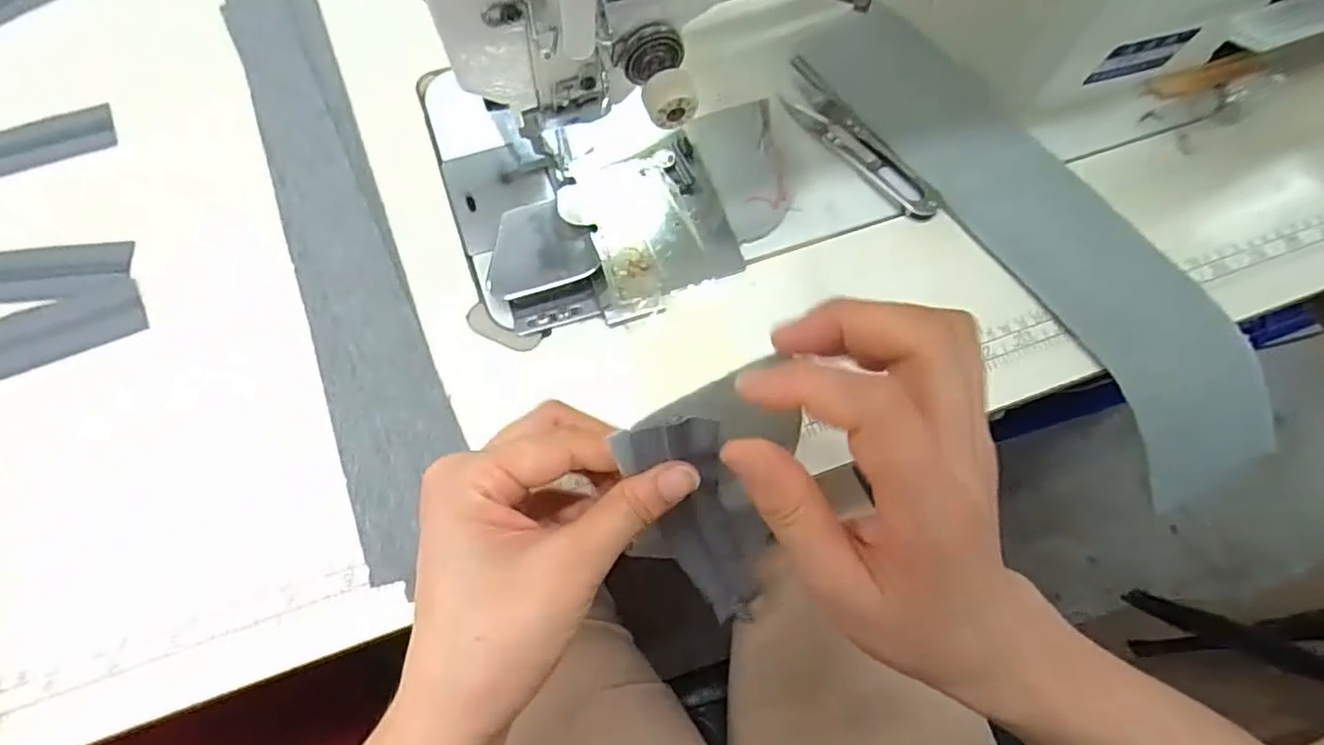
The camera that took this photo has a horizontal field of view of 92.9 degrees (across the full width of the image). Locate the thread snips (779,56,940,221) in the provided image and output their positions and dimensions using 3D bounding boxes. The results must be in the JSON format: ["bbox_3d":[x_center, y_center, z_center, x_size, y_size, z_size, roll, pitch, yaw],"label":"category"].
[{"bbox_3d":[0.111,-0.137,0.371,0.033,0.009,0.128,-33,76,-12],"label":"thread snips"}]

